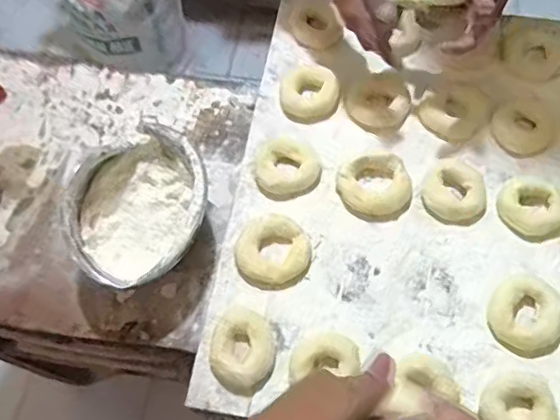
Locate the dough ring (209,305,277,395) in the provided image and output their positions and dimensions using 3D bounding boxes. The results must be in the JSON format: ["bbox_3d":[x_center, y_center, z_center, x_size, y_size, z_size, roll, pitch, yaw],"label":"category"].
[{"bbox_3d":[-0.038,0.143,0.594,0.065,0.019,0.082,11,65,6],"label":"dough ring"}]

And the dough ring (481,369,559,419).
[{"bbox_3d":[0.236,0.196,0.562,0.077,0.026,0.076,0,64,1],"label":"dough ring"}]

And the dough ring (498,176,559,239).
[{"bbox_3d":[0.292,-0.004,0.669,0.073,0.015,0.068,0,64,1],"label":"dough ring"}]

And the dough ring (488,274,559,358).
[{"bbox_3d":[0.255,0.108,0.598,0.071,0.018,0.079,9,65,5],"label":"dough ring"}]

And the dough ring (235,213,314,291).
[{"bbox_3d":[-0.007,0.046,0.639,0.078,0.015,0.079,0,64,1],"label":"dough ring"}]

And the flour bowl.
[{"bbox_3d":[-0.162,0.000,0.691,0.153,0.086,0.197,24,67,12],"label":"flour bowl"}]

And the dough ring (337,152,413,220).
[{"bbox_3d":[0.109,-0.029,0.666,0.080,0.018,0.077,0,64,1],"label":"dough ring"}]

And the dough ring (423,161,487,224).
[{"bbox_3d":[0.202,-0.019,0.664,0.068,0.016,0.068,0,64,1],"label":"dough ring"}]

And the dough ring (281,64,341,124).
[{"bbox_3d":[0.036,-0.145,0.720,0.073,0.019,0.076,0,64,1],"label":"dough ring"}]

